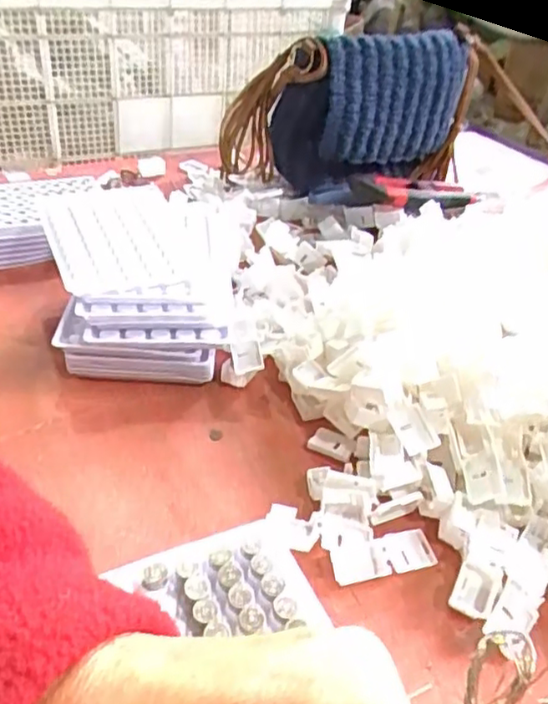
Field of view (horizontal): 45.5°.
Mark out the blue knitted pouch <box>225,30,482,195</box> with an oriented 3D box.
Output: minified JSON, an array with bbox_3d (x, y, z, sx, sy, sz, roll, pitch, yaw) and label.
[{"bbox_3d":[0.072,-0.241,0.656,0.212,0.151,0.136,-18,43,-31],"label":"blue knitted pouch"}]

